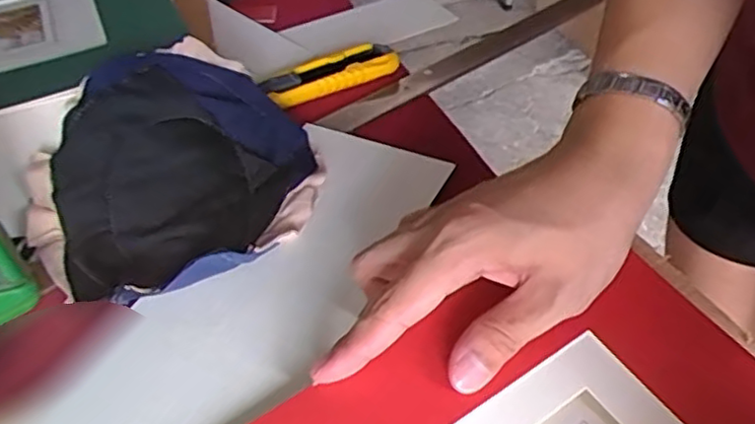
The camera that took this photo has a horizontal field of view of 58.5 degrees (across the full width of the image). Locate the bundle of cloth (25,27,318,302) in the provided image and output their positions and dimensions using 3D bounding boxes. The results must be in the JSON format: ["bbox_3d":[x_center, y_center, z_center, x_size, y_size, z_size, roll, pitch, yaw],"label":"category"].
[{"bbox_3d":[-0.116,-0.027,0.381,0.166,0.067,0.133,-19,45,-16],"label":"bundle of cloth"}]

